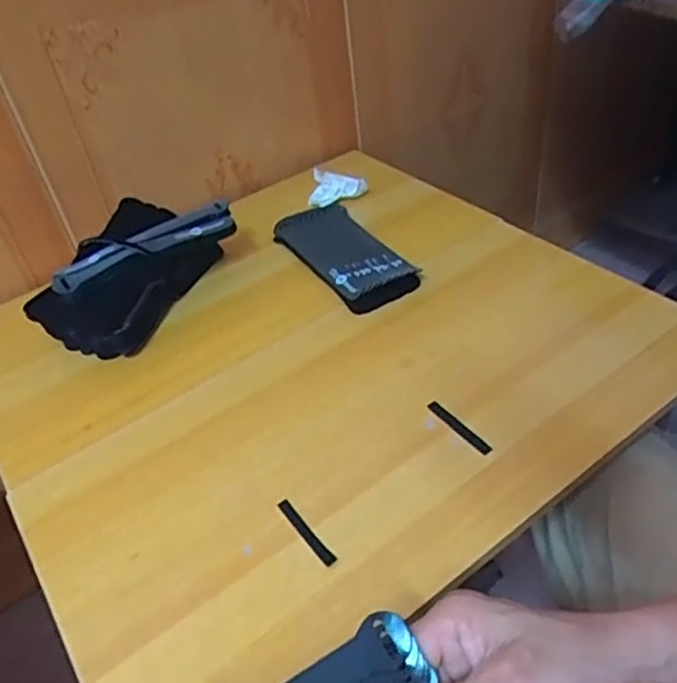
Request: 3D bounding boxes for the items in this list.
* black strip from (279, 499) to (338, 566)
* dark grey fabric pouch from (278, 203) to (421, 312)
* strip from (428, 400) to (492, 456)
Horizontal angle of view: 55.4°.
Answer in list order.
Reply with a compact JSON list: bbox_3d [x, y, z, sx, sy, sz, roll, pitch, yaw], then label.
[{"bbox_3d":[-0.025,0.143,0.486,0.010,0.004,0.068,-31,46,-24],"label":"black strip"},{"bbox_3d":[0.003,-0.106,0.744,0.086,0.026,0.209,-26,44,-18],"label":"dark grey fabric pouch"},{"bbox_3d":[0.102,0.073,0.547,0.010,0.004,0.072,-32,46,-17],"label":"strip"}]

